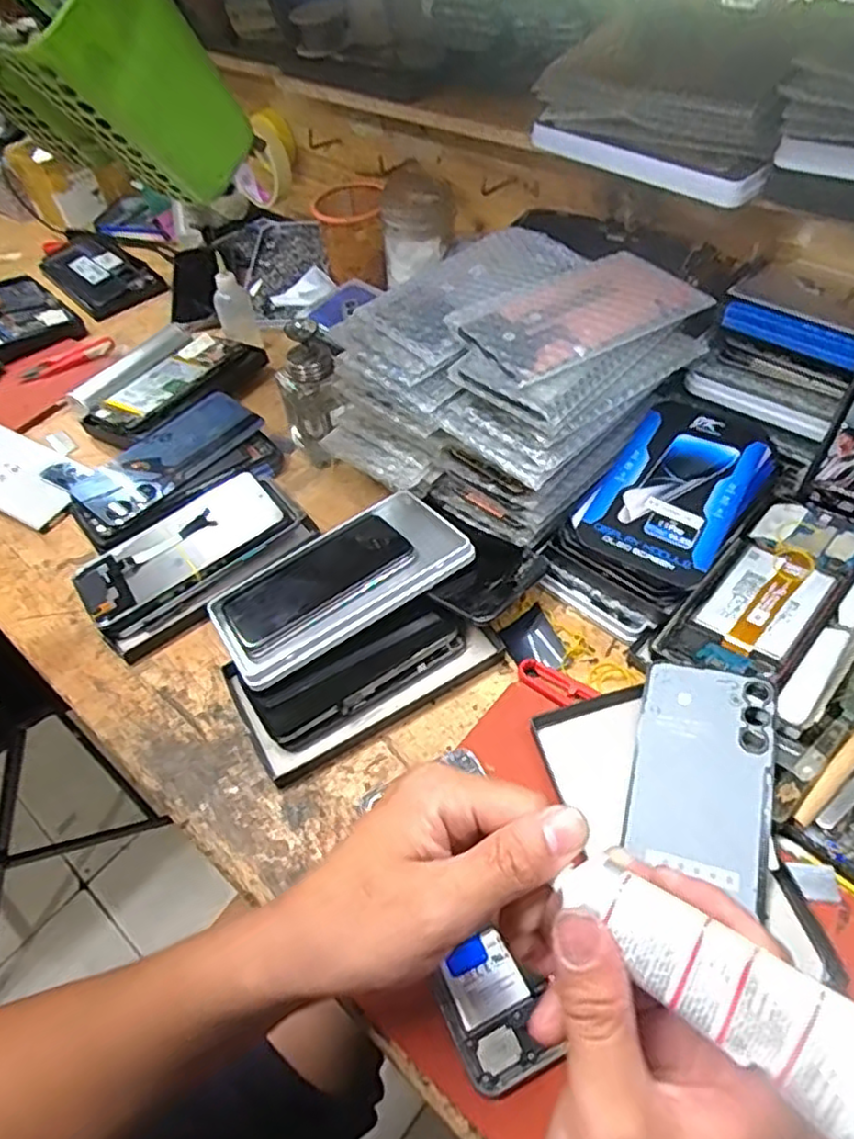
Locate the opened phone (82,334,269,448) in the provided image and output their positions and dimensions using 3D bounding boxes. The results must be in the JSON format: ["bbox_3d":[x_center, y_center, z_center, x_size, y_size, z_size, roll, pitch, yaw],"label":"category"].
[{"bbox_3d":[-0.252,-0.184,0.678,0.086,0.019,0.177,28,59,25],"label":"opened phone"}]

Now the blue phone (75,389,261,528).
[{"bbox_3d":[-0.231,-0.103,0.598,0.076,0.015,0.165,33,61,27],"label":"blue phone"}]

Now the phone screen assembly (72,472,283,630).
[{"bbox_3d":[-0.195,-0.018,0.528,0.159,0.008,0.066,-36,63,-16],"label":"phone screen assembly"}]

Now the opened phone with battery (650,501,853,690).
[{"bbox_3d":[0.234,0.013,0.455,0.076,0.014,0.162,36,63,29],"label":"opened phone with battery"}]

